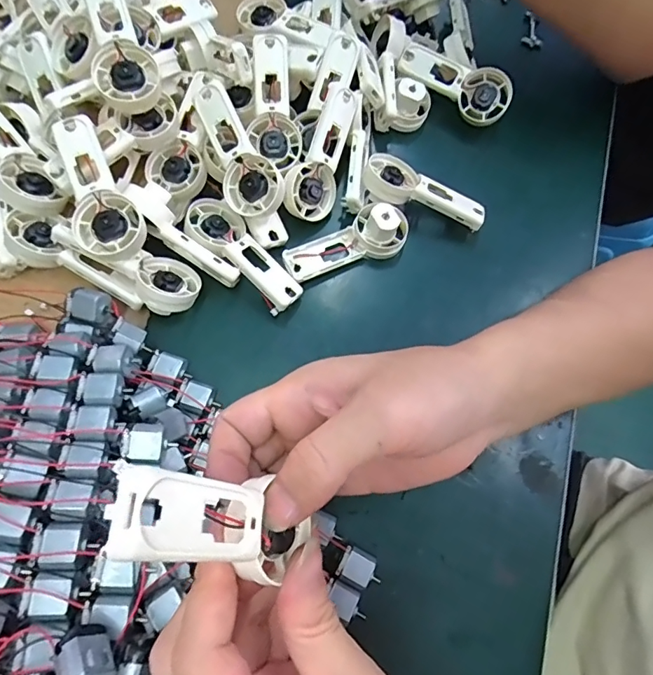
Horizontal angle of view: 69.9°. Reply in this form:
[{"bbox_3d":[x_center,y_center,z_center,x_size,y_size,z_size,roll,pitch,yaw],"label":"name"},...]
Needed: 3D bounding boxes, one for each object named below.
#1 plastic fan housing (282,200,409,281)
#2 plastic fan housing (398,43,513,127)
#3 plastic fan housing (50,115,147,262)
[{"bbox_3d":[0.016,-0.065,0.333,0.090,0.032,0.038,-31,75,-13],"label":"plastic fan housing"},{"bbox_3d":[0.100,-0.201,0.370,0.091,0.011,0.039,23,109,6],"label":"plastic fan housing"},{"bbox_3d":[-0.142,-0.092,0.285,0.040,0.013,0.092,-22,86,-10],"label":"plastic fan housing"}]

